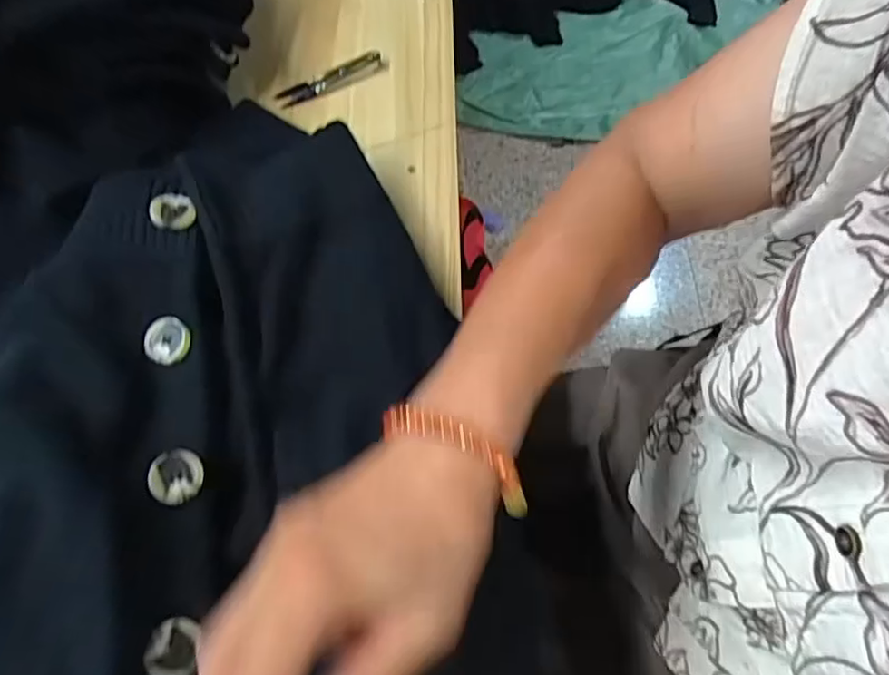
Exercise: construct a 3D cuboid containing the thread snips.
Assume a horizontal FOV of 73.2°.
[{"bbox_3d":[-0.097,-0.226,0.522,0.101,0.007,0.025,-31,64,-18],"label":"thread snips"}]

